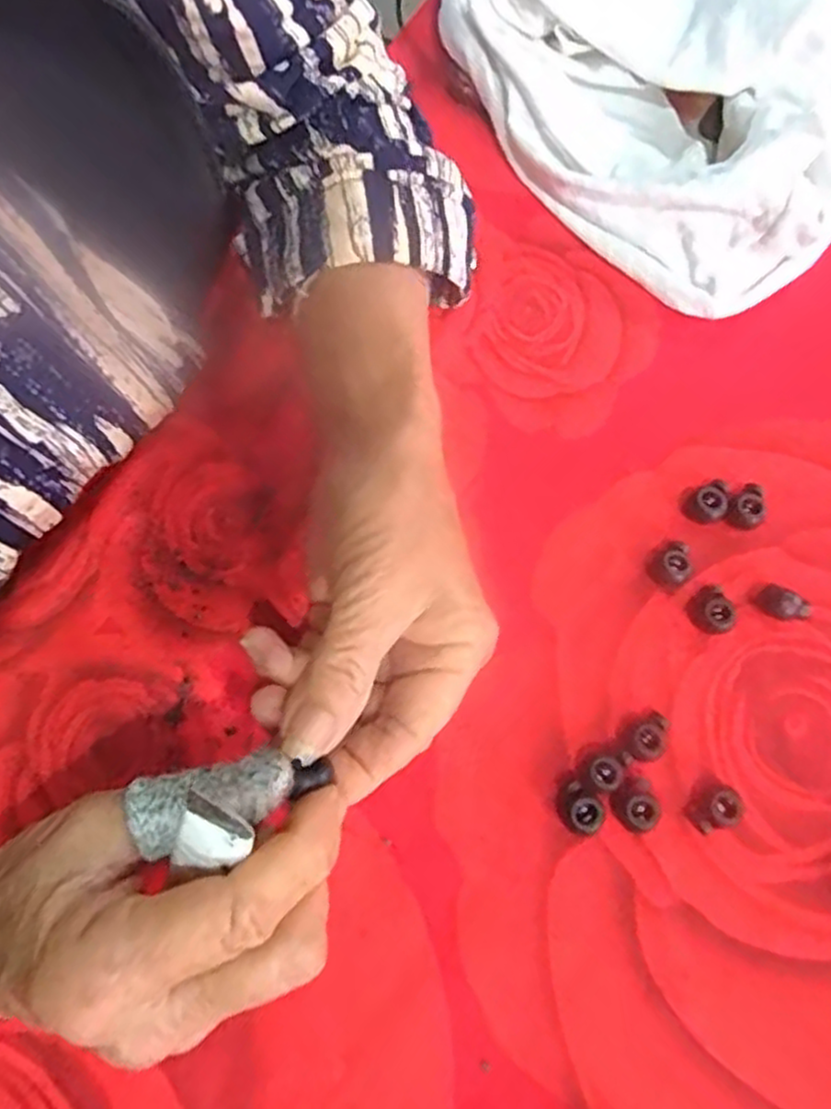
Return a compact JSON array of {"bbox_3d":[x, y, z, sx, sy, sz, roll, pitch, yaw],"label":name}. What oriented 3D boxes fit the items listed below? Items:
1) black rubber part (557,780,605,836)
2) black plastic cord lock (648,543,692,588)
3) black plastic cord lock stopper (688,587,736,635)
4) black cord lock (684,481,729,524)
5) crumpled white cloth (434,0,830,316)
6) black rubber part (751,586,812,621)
[{"bbox_3d":[0.060,0.094,0.269,0.014,0.010,0.018,-38,77,-11],"label":"black rubber part"},{"bbox_3d":[0.104,0.005,0.297,0.013,0.012,0.016,-15,74,-4],"label":"black plastic cord lock"},{"bbox_3d":[0.118,0.023,0.291,0.014,0.011,0.018,-27,75,-8],"label":"black plastic cord lock stopper"},{"bbox_3d":[0.122,-0.021,0.304,0.015,0.013,0.015,0,73,0],"label":"black cord lock"},{"bbox_3d":[0.111,-0.244,0.349,0.252,0.057,0.166,44,78,12],"label":"crumpled white cloth"},{"bbox_3d":[0.148,0.020,0.291,0.020,0.012,0.010,27,75,8],"label":"black rubber part"}]

